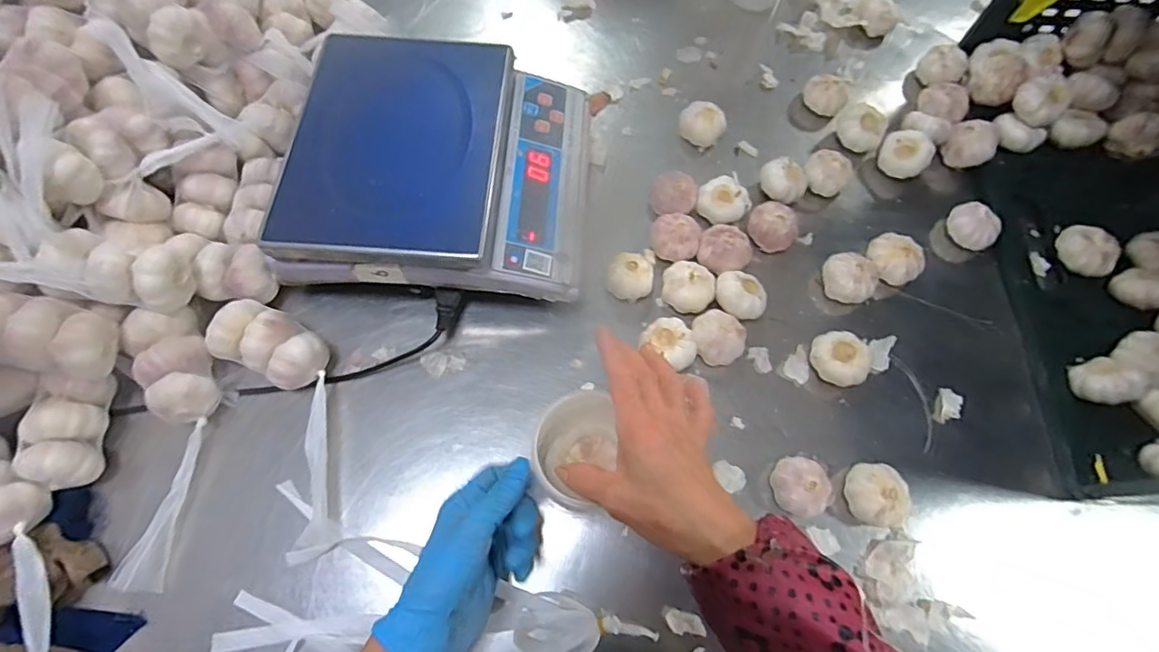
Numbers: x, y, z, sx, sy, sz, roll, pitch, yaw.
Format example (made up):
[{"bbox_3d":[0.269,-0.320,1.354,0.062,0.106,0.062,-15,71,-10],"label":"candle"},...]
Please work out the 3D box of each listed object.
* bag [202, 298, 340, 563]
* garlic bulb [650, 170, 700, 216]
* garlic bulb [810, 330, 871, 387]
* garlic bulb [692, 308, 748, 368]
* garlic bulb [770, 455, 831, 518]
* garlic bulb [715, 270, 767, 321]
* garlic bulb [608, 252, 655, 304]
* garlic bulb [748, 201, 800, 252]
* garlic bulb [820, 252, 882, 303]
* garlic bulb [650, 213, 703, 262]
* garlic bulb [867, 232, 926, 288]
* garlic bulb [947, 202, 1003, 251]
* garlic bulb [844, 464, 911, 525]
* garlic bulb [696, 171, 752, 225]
[{"bbox_3d":[-0.272,0.085,0.514,0.093,0.058,0.242,-25,71,-13],"label":"bag"},{"bbox_3d":[0.110,-0.152,0.642,0.056,0.041,0.052,17,68,4],"label":"garlic bulb"},{"bbox_3d":[0.278,0.033,0.575,0.059,0.039,0.059,1,67,-3],"label":"garlic bulb"},{"bbox_3d":[0.147,0.014,0.581,0.052,0.038,0.057,1,67,-3],"label":"garlic bulb"},{"bbox_3d":[0.216,0.155,0.524,0.052,0.042,0.056,-13,69,-8],"label":"garlic bulb"},{"bbox_3d":[0.178,-0.030,0.602,0.059,0.046,0.058,22,68,6],"label":"garlic bulb"},{"bbox_3d":[0.056,-0.053,0.599,0.052,0.038,0.053,18,68,5],"label":"garlic bulb"},{"bbox_3d":[0.230,-0.118,0.644,0.056,0.041,0.054,26,69,8],"label":"garlic bulb"},{"bbox_3d":[0.308,-0.054,0.621,0.057,0.042,0.055,29,69,9],"label":"garlic bulb"},{"bbox_3d":[0.110,-0.100,0.625,0.058,0.033,0.051,22,68,6],"label":"garlic bulb"},{"bbox_3d":[0.367,-0.077,0.635,0.059,0.041,0.063,-35,73,-16],"label":"garlic bulb"},{"bbox_3d":[0.479,-0.120,0.661,0.050,0.043,0.058,-30,72,-14],"label":"garlic bulb"},{"bbox_3d":[0.290,0.164,0.528,0.053,0.047,0.058,1,67,-3],"label":"garlic bulb"},{"bbox_3d":[0.171,-0.147,0.648,0.056,0.043,0.049,41,71,13],"label":"garlic bulb"}]

